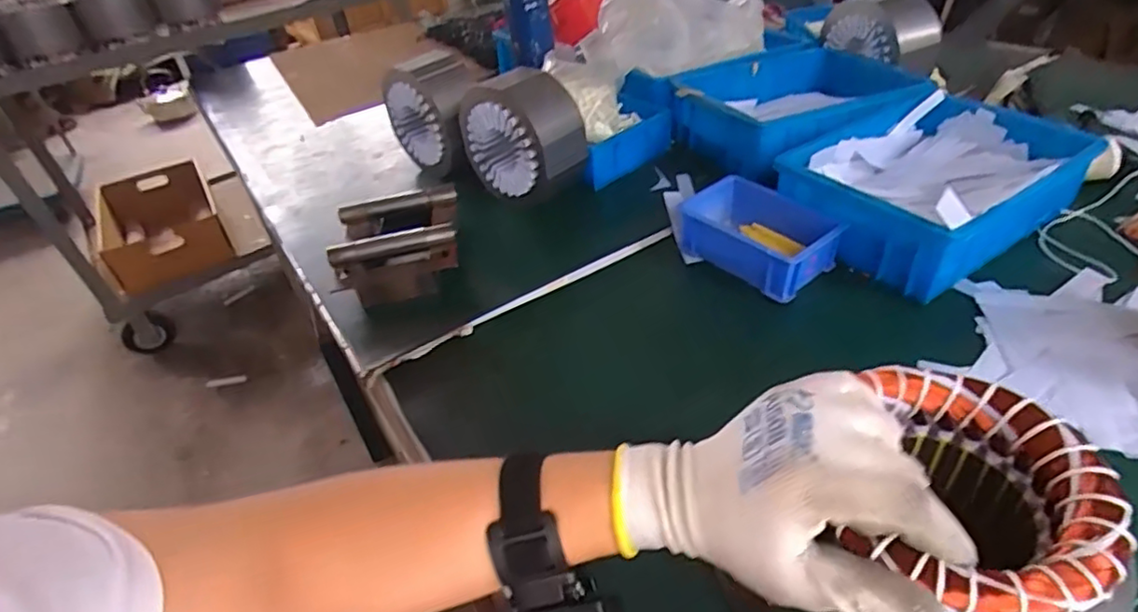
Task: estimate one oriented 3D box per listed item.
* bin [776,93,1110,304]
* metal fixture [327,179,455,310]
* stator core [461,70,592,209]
[{"bbox_3d":[0.381,-0.133,0.660,0.295,0.087,0.207,-27,42,-22],"label":"bin"},{"bbox_3d":[-0.189,-0.072,0.689,0.134,0.043,0.167,-10,39,-3],"label":"metal fixture"},{"bbox_3d":[-0.055,-0.206,0.751,0.082,0.129,0.148,-35,46,-30],"label":"stator core"}]

